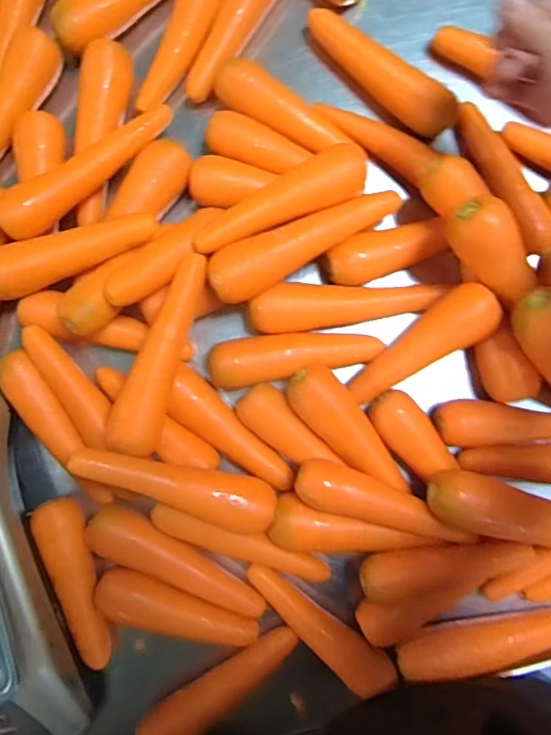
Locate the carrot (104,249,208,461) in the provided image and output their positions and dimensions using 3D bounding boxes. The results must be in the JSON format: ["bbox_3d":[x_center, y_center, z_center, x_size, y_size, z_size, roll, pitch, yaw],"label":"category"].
[{"bbox_3d":[-0.100,-0.014,0.483,0.045,0.052,0.185,20,89,0],"label":"carrot"}]

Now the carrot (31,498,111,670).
[{"bbox_3d":[-0.186,0.206,0.504,0.038,0.034,0.163,-16,89,0],"label":"carrot"}]

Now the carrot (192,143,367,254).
[{"bbox_3d":[0.004,-0.148,0.485,0.169,0.035,0.041,-25,89,0],"label":"carrot"}]

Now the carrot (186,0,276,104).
[{"bbox_3d":[-0.040,-0.339,0.519,0.042,0.035,0.165,34,90,2],"label":"carrot"}]

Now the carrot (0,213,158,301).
[{"bbox_3d":[-0.190,-0.104,0.495,0.166,0.039,0.050,-15,89,0],"label":"carrot"}]

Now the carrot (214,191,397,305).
[{"bbox_3d":[0.027,-0.118,0.479,0.184,0.038,0.047,-31,89,0],"label":"carrot"}]

